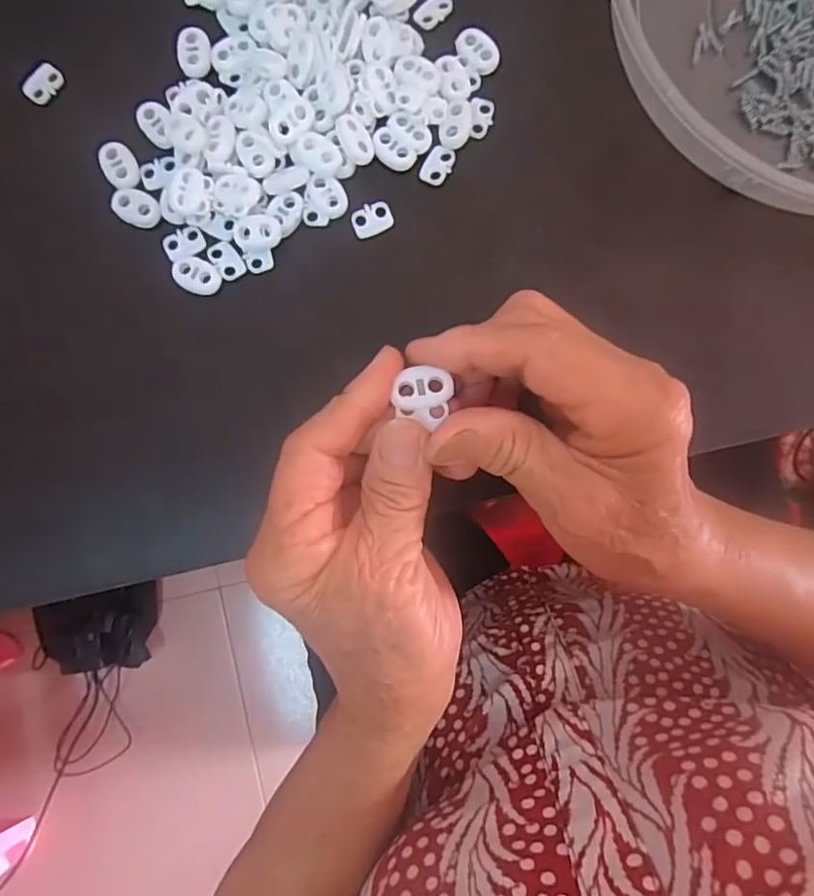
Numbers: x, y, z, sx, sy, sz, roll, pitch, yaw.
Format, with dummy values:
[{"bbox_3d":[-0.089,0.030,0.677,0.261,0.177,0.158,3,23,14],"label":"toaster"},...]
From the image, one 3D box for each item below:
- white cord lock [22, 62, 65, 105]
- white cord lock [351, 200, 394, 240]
[{"bbox_3d":[-0.172,-0.172,0.274,0.012,0.004,0.020,35,85,3],"label":"white cord lock"},{"bbox_3d":[-0.016,-0.107,0.270,0.019,0.004,0.013,-22,88,-1],"label":"white cord lock"}]

